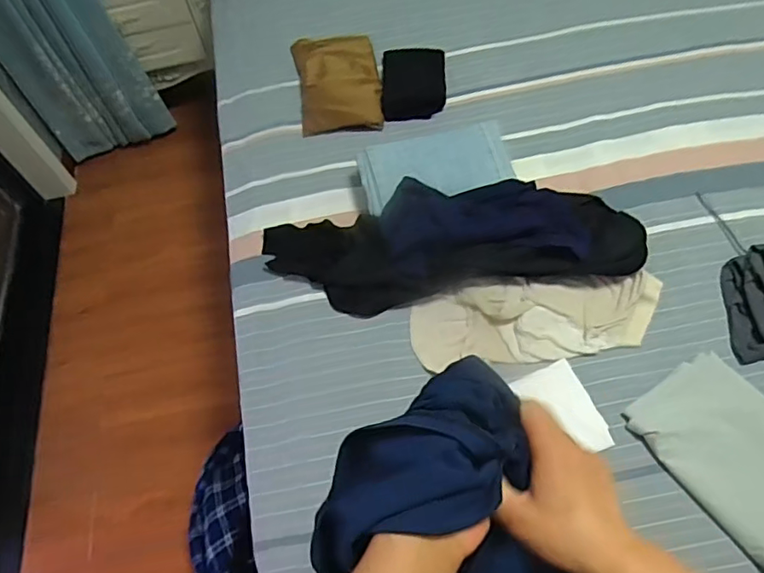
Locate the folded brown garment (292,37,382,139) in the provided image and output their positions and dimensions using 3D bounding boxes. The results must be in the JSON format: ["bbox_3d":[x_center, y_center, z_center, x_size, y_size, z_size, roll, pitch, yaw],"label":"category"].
[{"bbox_3d":[-0.097,-0.453,1.200,0.180,0.054,0.312,-10,59,-2],"label":"folded brown garment"}]

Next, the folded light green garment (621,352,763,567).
[{"bbox_3d":[0.490,0.226,0.746,0.181,0.032,0.260,-32,62,-14],"label":"folded light green garment"}]

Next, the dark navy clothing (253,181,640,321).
[{"bbox_3d":[0.110,-0.080,0.933,0.631,0.113,0.200,-8,59,0],"label":"dark navy clothing"}]

